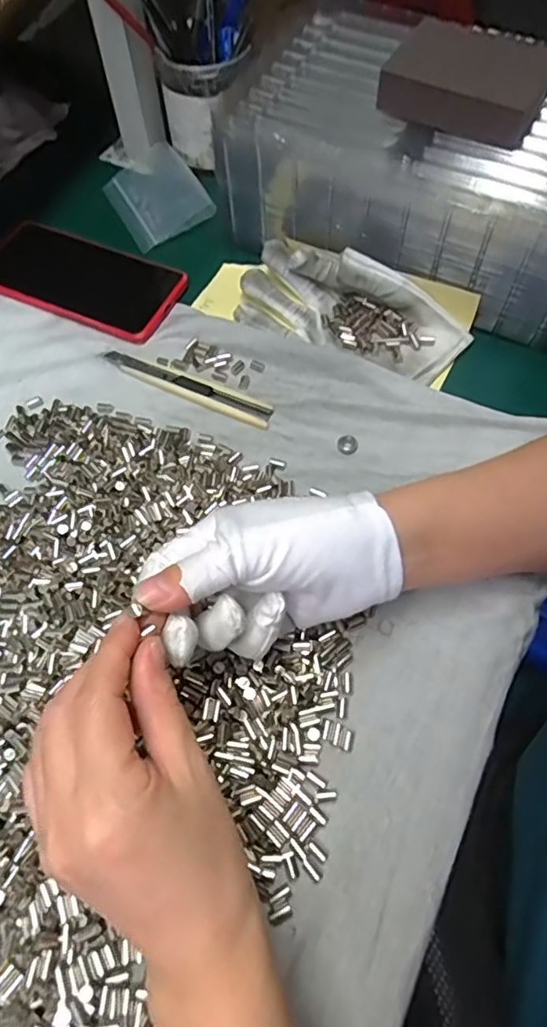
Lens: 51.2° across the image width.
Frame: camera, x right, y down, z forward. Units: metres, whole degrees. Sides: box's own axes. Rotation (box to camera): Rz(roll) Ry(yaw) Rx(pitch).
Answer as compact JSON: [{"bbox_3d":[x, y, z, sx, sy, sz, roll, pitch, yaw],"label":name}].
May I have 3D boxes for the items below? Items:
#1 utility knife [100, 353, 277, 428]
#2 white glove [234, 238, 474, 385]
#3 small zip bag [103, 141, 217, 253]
[{"bbox_3d":[-0.065,-0.094,0.420,0.136,0.004,0.018,22,65,11],"label":"utility knife"},{"bbox_3d":[0.055,-0.153,0.426,0.174,0.042,0.074,26,66,13],"label":"white glove"},{"bbox_3d":[-0.106,-0.287,0.514,0.074,0.012,0.104,-33,67,3],"label":"small zip bag"}]

